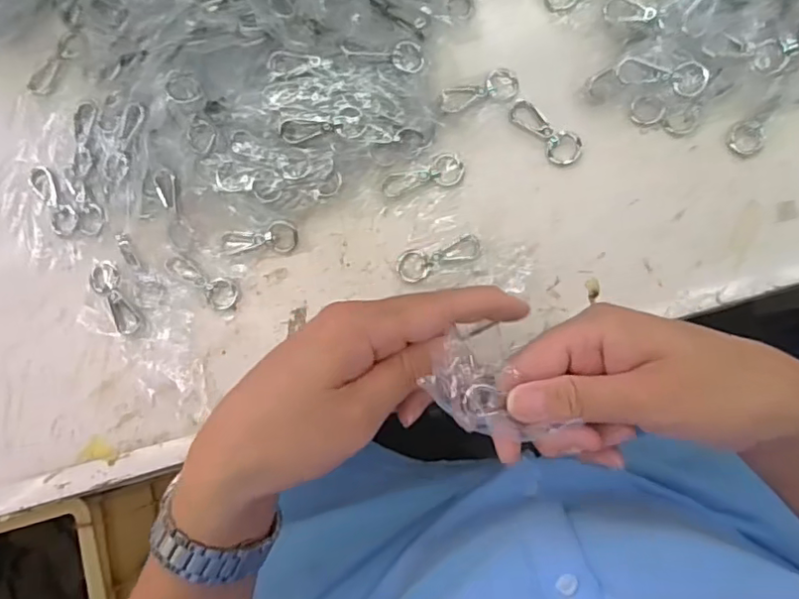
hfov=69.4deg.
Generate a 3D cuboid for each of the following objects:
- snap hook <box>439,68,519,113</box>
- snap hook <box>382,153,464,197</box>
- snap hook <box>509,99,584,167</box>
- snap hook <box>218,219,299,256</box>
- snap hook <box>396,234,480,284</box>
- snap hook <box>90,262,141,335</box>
[{"bbox_3d":[0.056,-0.144,0.397,0.056,0.005,0.025,-22,83,2],"label":"snap hook"},{"bbox_3d":[0.016,-0.084,0.398,0.058,0.004,0.022,-18,83,3],"label":"snap hook"},{"bbox_3d":[0.099,-0.115,0.398,0.058,0.006,0.024,39,88,7],"label":"snap hook"},{"bbox_3d":[-0.098,-0.042,0.403,0.054,0.007,0.021,-7,84,4],"label":"snap hook"},{"bbox_3d":[0.027,-0.027,0.390,0.058,0.004,0.022,-14,83,3],"label":"snap hook"},{"bbox_3d":[-0.201,-0.002,0.408,0.021,0.007,0.057,-28,83,1],"label":"snap hook"}]

